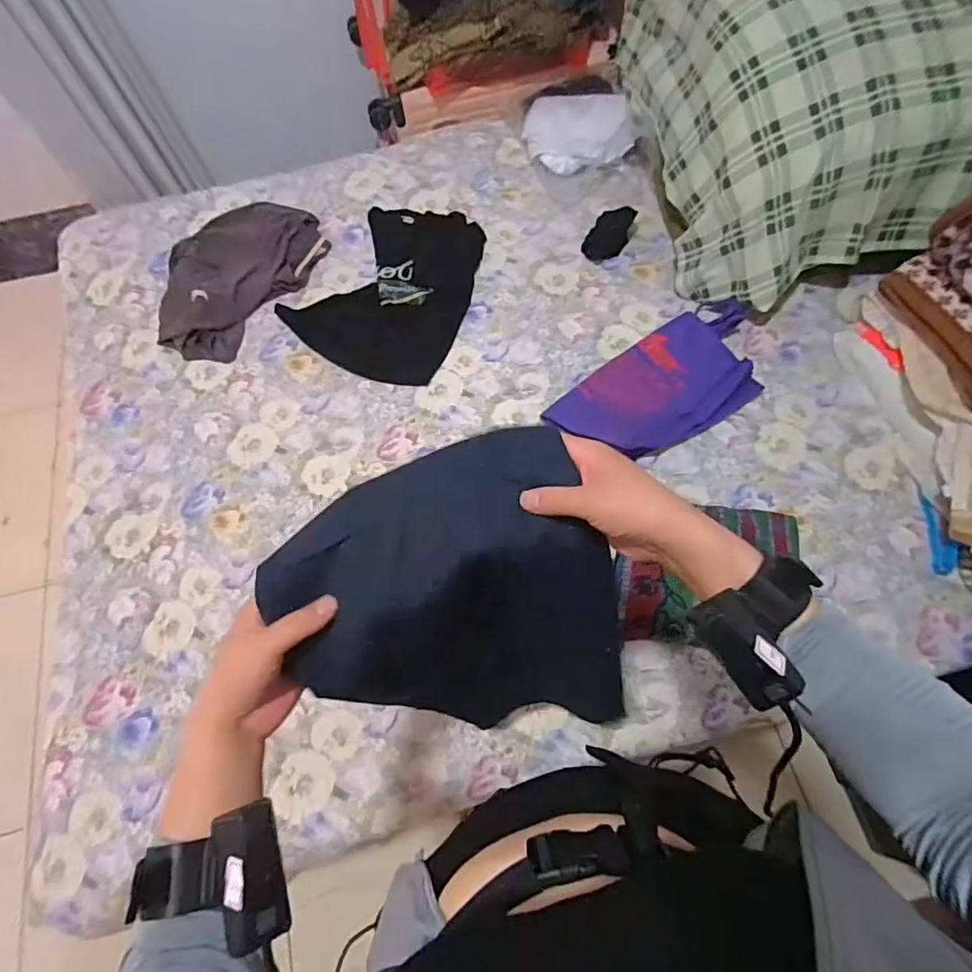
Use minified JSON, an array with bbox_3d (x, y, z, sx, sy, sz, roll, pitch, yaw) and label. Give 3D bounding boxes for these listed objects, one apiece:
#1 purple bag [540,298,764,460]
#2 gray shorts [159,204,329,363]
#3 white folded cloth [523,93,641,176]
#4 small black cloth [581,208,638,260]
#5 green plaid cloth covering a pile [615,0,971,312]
[{"bbox_3d":[0.354,-0.202,1.086,0.443,0.047,0.223,-31,71,-10],"label":"purple bag"},{"bbox_3d":[-0.567,-0.484,1.223,0.274,0.053,0.436,22,71,10],"label":"gray shorts"},{"bbox_3d":[0.233,-0.877,1.334,0.233,0.088,0.230,-16,69,-5],"label":"white folded cloth"},{"bbox_3d":[0.281,-0.579,1.237,0.083,0.049,0.128,27,72,12],"label":"small black cloth"},{"bbox_3d":[0.618,-0.820,1.085,0.490,0.359,0.781,-9,68,0],"label":"green plaid cloth covering a pile"}]

